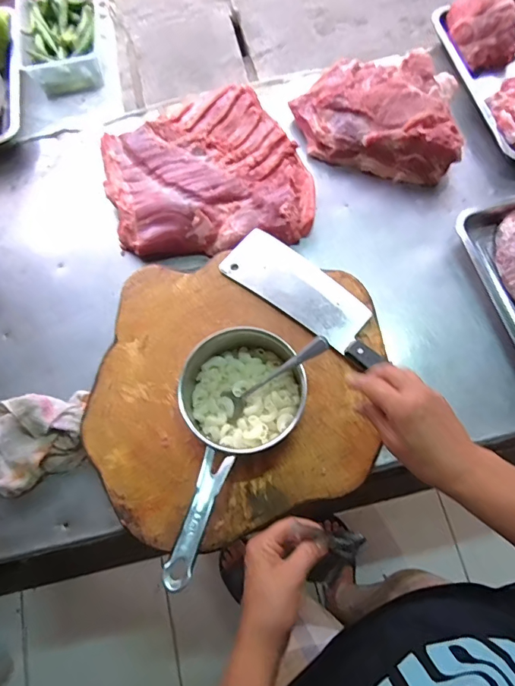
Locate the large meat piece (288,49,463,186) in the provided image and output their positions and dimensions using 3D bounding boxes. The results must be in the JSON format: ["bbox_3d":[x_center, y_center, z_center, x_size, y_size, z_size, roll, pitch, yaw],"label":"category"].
[{"bbox_3d":[0.215,-0.419,0.790,0.295,0.078,0.212,12,73,6],"label":"large meat piece"}]

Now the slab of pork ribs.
[{"bbox_3d":[-0.090,-0.296,0.782,0.333,0.061,0.301,-13,72,-2],"label":"slab of pork ribs"}]

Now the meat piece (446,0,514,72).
[{"bbox_3d":[0.432,-0.595,0.837,0.127,0.084,0.124,-12,72,-2],"label":"meat piece"}]

